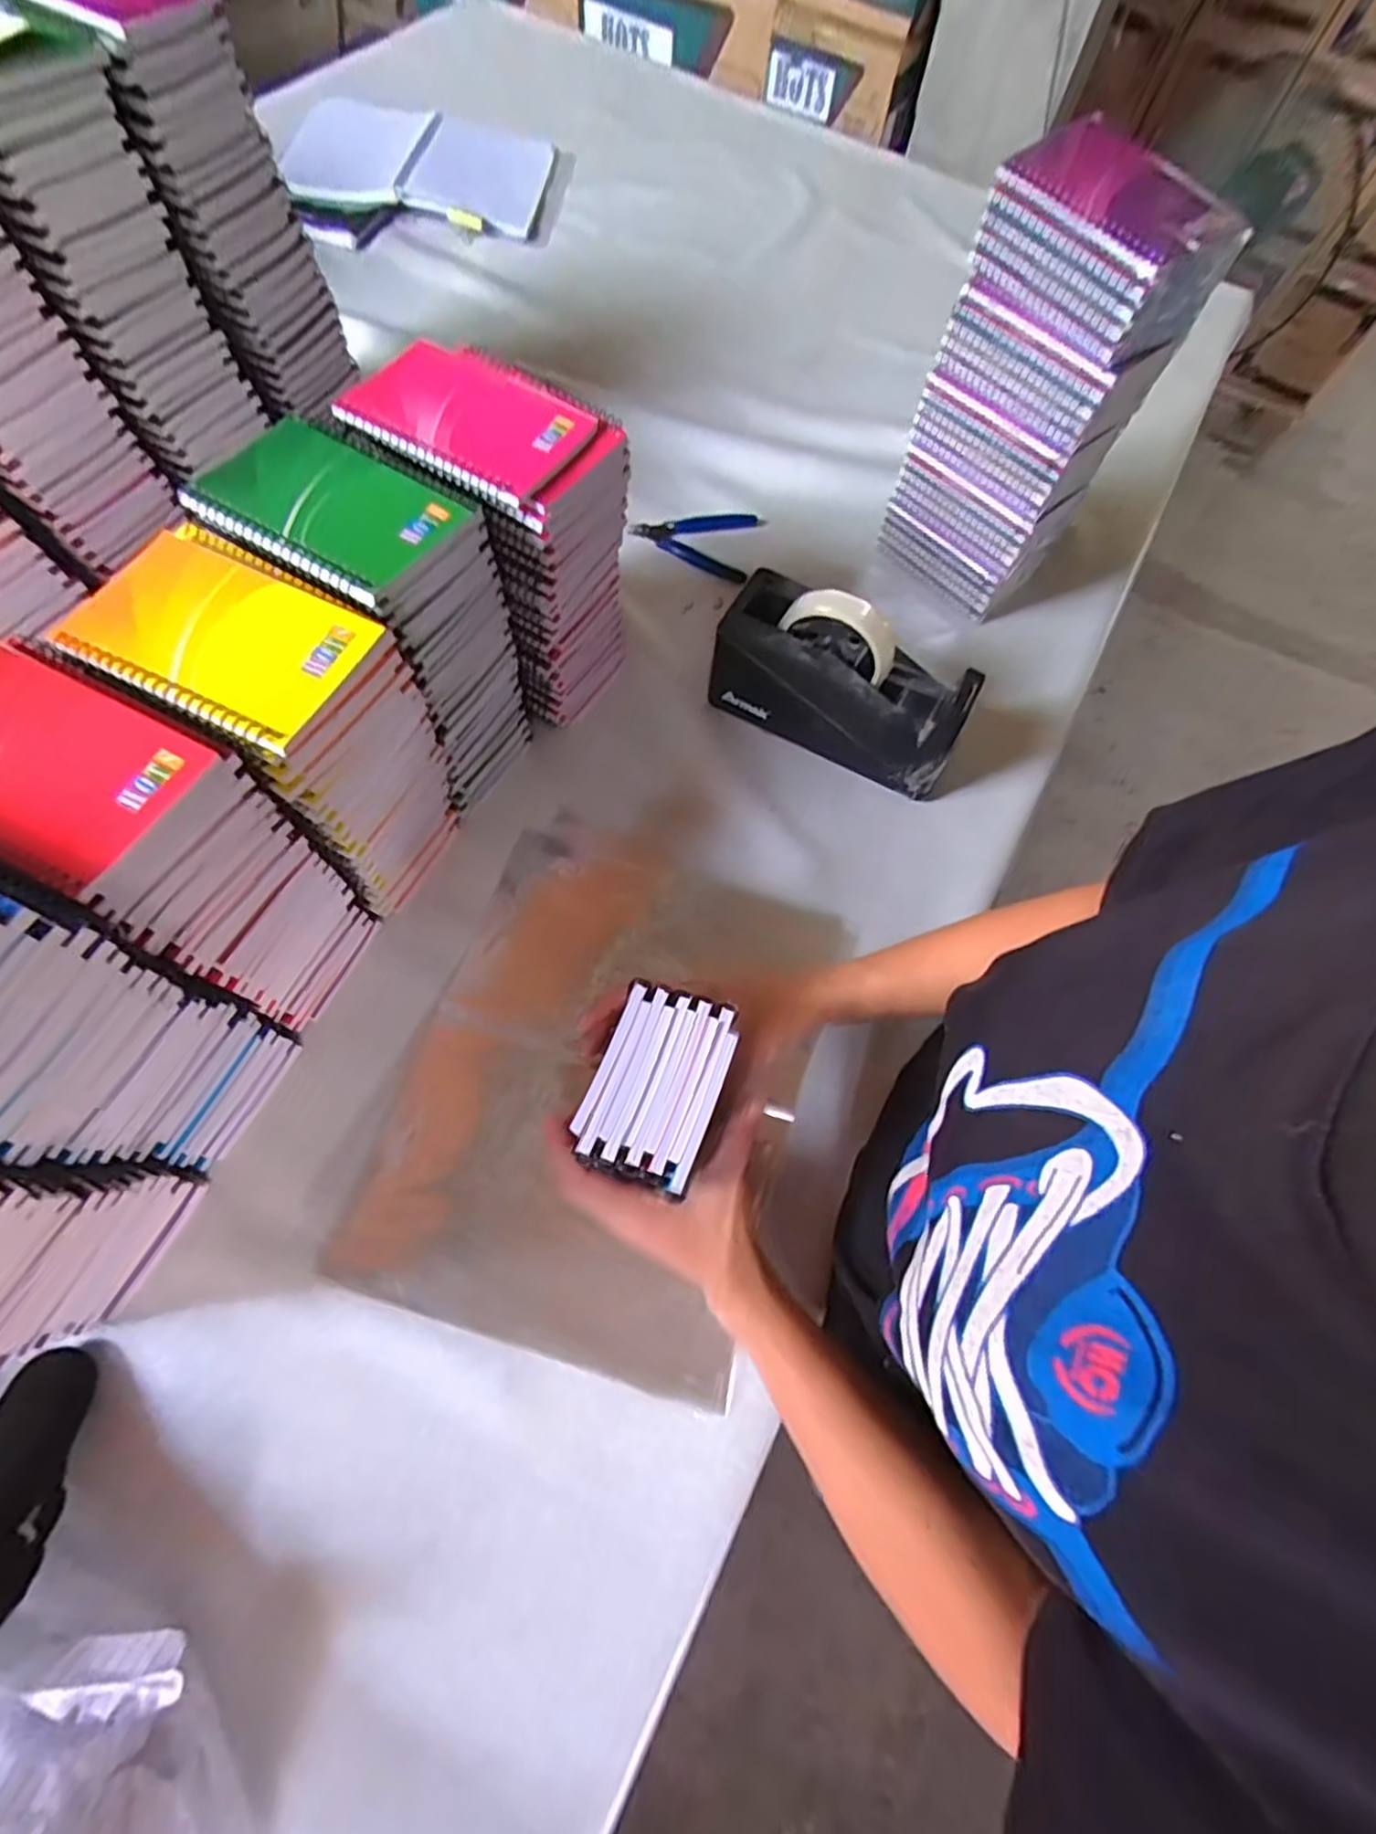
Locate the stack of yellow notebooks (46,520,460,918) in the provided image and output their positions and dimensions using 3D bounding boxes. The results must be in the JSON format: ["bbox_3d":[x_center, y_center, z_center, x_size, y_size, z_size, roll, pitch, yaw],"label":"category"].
[{"bbox_3d":[-0.230,-0.097,0.433,0.129,0.219,0.096,26,67,7],"label":"stack of yellow notebooks"}]

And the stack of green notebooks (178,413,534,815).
[{"bbox_3d":[-0.192,-0.184,0.470,0.129,0.221,0.101,33,69,7],"label":"stack of green notebooks"}]

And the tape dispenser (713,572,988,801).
[{"bbox_3d":[0.122,-0.186,0.552,0.201,0.116,0.074,30,68,9],"label":"tape dispenser"}]

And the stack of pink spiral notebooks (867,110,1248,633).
[{"bbox_3d":[0.256,-0.380,0.545,0.096,0.280,0.133,-34,73,-17],"label":"stack of pink spiral notebooks"}]

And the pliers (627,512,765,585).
[{"bbox_3d":[0.014,-0.375,0.677,0.119,0.009,0.085,27,68,5],"label":"pliers"}]

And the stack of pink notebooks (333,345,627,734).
[{"bbox_3d":[-0.128,-0.254,0.509,0.140,0.219,0.100,32,68,9],"label":"stack of pink notebooks"}]

